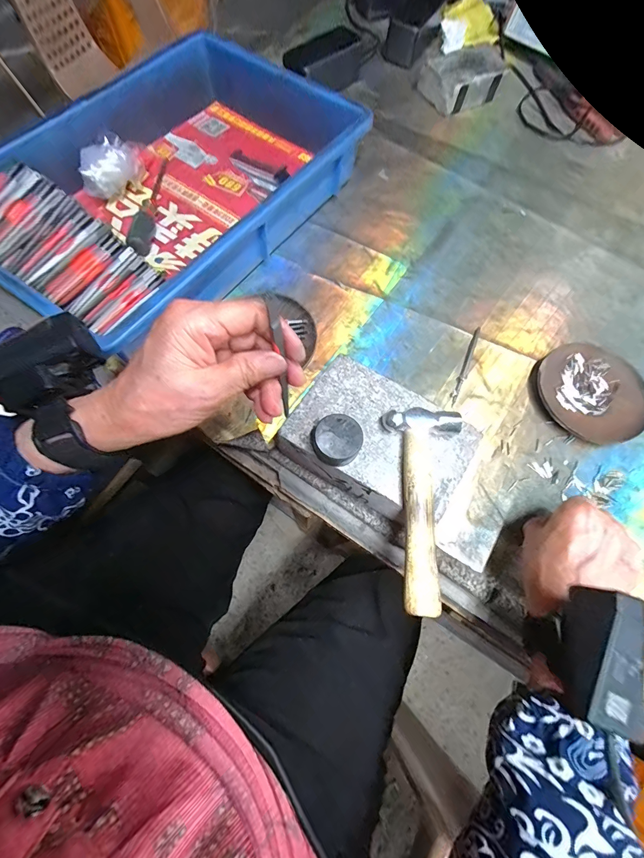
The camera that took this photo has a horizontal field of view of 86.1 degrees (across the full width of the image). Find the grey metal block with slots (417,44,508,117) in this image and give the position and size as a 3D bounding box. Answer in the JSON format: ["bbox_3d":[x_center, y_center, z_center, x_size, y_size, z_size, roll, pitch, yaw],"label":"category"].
[{"bbox_3d":[0.224,-0.556,0.545,0.121,0.041,0.084,-27,74,-11],"label":"grey metal block with slots"}]

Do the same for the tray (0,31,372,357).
[{"bbox_3d":[-0.166,-0.305,0.412,0.282,0.086,0.450,34,73,9],"label":"tray"}]

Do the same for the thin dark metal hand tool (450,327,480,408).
[{"bbox_3d":[0.159,-0.070,0.377,0.009,0.004,0.105,25,71,7],"label":"thin dark metal hand tool"}]

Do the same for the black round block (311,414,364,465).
[{"bbox_3d":[0.011,0.009,0.273,0.038,0.019,0.036,1,73,-4],"label":"black round block"}]

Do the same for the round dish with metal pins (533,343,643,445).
[{"bbox_3d":[0.292,-0.041,0.370,0.107,0.014,0.112,1,70,-2],"label":"round dish with metal pins"}]

